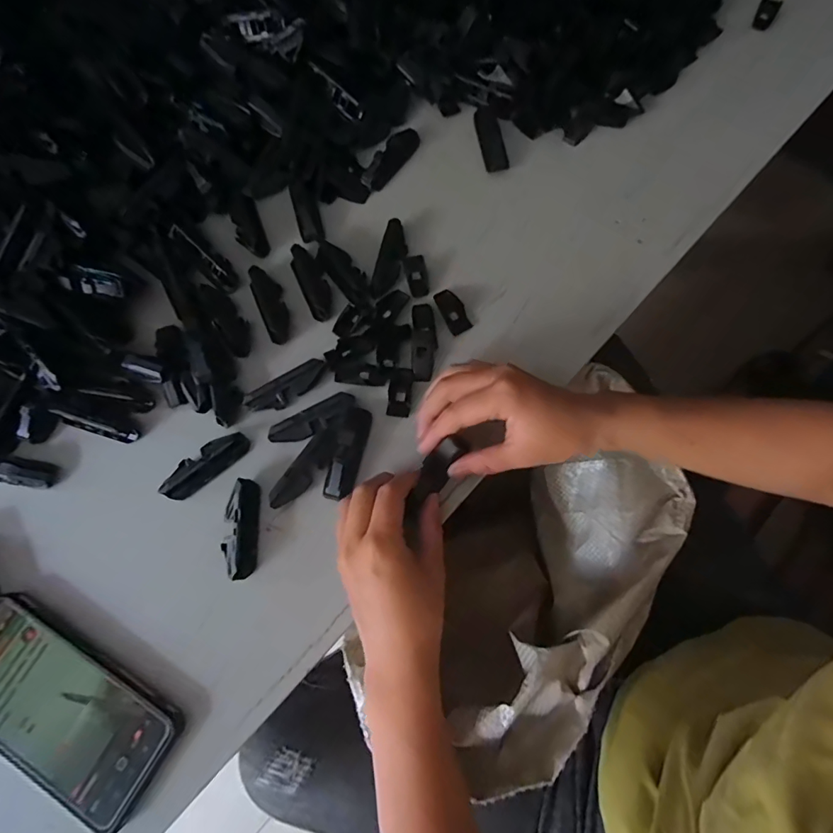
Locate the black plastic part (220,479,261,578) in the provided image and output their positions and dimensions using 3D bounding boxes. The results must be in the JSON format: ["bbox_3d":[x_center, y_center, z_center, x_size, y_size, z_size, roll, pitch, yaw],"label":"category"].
[{"bbox_3d":[-0.133,0.084,0.348,0.023,0.023,0.071,-1,75,3],"label":"black plastic part"}]

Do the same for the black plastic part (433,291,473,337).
[{"bbox_3d":[0.031,-0.090,0.391,0.020,0.004,0.041,-28,75,-4],"label":"black plastic part"}]

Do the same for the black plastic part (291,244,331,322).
[{"bbox_3d":[-0.091,-0.118,0.401,0.022,0.008,0.070,-25,75,-3],"label":"black plastic part"}]

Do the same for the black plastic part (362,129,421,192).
[{"bbox_3d":[-0.022,-0.244,0.430,0.020,0.013,0.072,36,80,12],"label":"black plastic part"}]

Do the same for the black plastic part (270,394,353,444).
[{"bbox_3d":[-0.082,0.003,0.368,0.071,0.015,0.021,-26,75,-4],"label":"black plastic part"}]

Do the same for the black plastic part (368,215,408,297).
[{"bbox_3d":[-0.023,-0.137,0.402,0.023,0.010,0.070,14,76,7],"label":"black plastic part"}]

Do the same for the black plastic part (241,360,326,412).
[{"bbox_3d":[-0.104,-0.023,0.375,0.069,0.018,0.020,-31,75,-5],"label":"black plastic part"}]

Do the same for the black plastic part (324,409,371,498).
[{"bbox_3d":[-0.052,0.028,0.359,0.022,0.019,0.073,13,76,7],"label":"black plastic part"}]

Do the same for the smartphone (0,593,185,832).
[{"bbox_3d":[-0.247,0.197,0.316,0.168,0.008,0.078,29,72,9],"label":"smartphone"}]

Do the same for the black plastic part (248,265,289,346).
[{"bbox_3d":[-0.126,-0.098,0.398,0.023,0.008,0.070,-24,75,-3],"label":"black plastic part"}]

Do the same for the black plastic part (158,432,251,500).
[{"bbox_3d":[-0.167,0.037,0.361,0.072,0.016,0.024,-37,76,-7],"label":"black plastic part"}]

